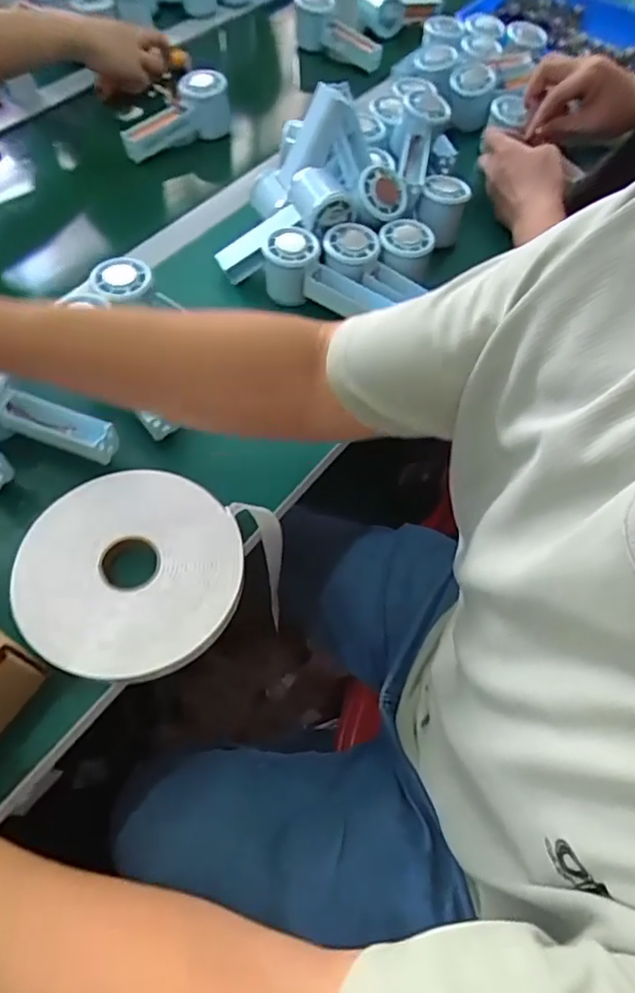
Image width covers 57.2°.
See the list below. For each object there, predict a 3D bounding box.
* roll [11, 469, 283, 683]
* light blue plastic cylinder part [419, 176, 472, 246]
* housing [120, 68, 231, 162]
[{"bbox_3d":[-0.131,0.058,0.454,0.189,0.033,0.170,2,60,-1],"label":"roll"},{"bbox_3d":[0.141,-0.323,0.671,0.052,0.066,0.051,16,60,7],"label":"light blue plastic cylinder part"},{"bbox_3d":[-0.178,-0.484,0.762,0.154,0.083,0.055,-31,65,-3],"label":"housing"}]

